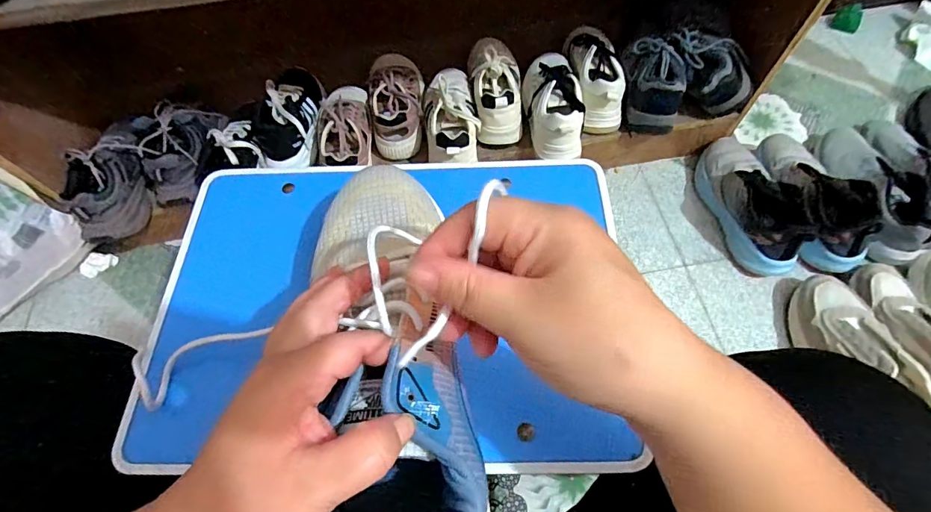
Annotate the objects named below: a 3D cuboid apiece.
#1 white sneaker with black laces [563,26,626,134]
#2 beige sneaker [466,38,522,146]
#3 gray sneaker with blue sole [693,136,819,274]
[{"bbox_3d":[0.245,-0.347,0.822,0.082,0.089,0.223,-4,63,1],"label":"white sneaker with black laces"},{"bbox_3d":[0.055,-0.324,0.807,0.091,0.086,0.224,-3,63,2],"label":"beige sneaker"},{"bbox_3d":[0.527,-0.109,0.804,0.103,0.110,0.283,-9,63,-2],"label":"gray sneaker with blue sole"}]

